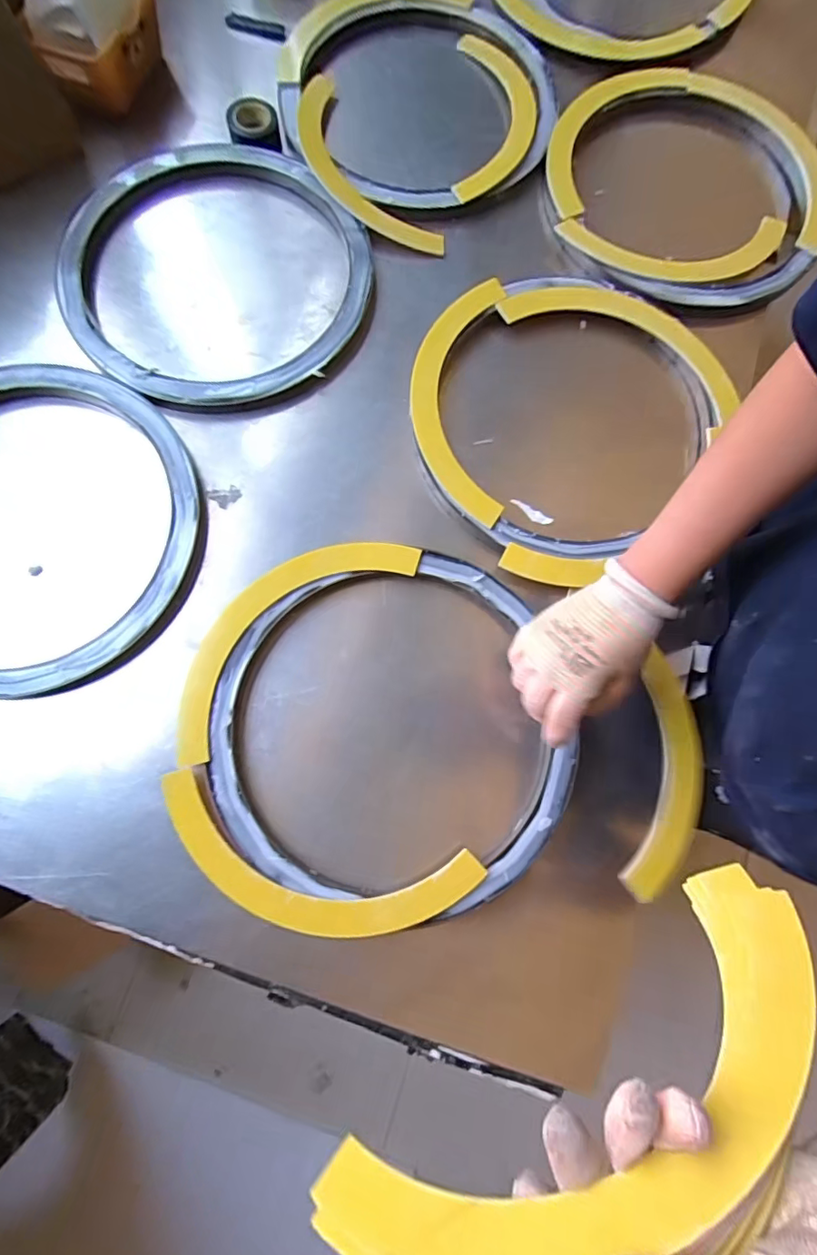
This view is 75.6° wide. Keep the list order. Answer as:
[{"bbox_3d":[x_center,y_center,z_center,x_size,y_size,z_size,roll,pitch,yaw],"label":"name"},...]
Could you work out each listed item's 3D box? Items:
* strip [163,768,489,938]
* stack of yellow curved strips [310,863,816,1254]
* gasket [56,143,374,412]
[{"bbox_3d":[-0.085,0.207,0.451,0.279,0.009,0.093,16,78,2],"label":"strip"},{"bbox_3d":[0.100,0.226,0.254,0.289,0.106,0.018,-27,114,-17],"label":"stack of yellow curved strips"},{"bbox_3d":[-0.210,-0.405,0.585,0.329,0.026,0.354,-2,78,-2],"label":"gasket"}]

